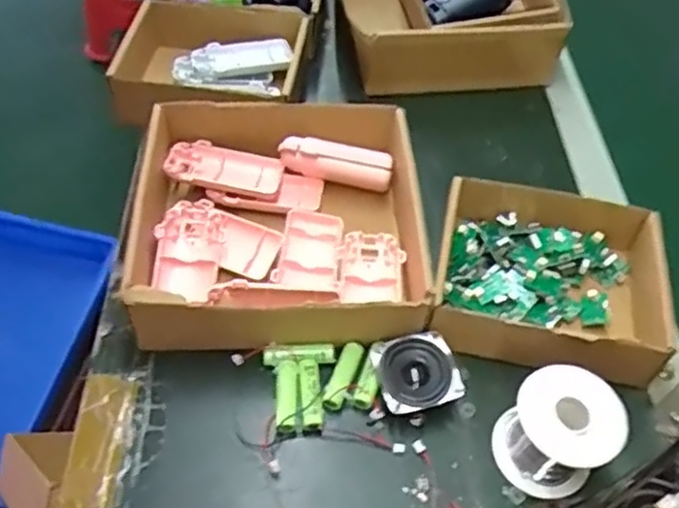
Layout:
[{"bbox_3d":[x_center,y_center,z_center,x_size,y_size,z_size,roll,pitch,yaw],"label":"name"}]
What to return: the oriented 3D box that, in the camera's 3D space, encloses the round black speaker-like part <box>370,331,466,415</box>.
[{"bbox_3d":[0.054,0.087,0.484,0.055,0.029,0.054,-9,53,-11],"label":"round black speaker-like part"}]

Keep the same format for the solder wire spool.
[{"bbox_3d":[0.140,0.115,0.437,0.064,0.070,0.058,34,57,21],"label":"solder wire spool"}]

